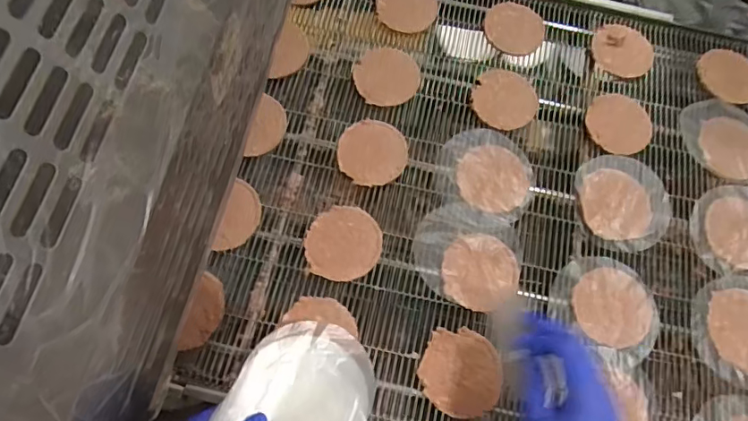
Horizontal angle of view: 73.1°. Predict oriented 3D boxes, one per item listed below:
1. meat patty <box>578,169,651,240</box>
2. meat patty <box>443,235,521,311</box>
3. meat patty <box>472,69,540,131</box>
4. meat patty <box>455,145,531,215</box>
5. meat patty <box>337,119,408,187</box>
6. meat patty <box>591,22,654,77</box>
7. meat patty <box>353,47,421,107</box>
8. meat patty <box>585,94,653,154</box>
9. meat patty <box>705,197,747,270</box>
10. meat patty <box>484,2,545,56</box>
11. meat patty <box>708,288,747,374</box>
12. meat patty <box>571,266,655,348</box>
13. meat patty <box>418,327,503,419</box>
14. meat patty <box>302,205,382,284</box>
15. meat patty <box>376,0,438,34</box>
[{"bbox_3d":[0.290,-0.008,0.604,0.081,0.004,0.087,-3,69,-4],"label":"meat patty"},{"bbox_3d":[0.118,0.068,0.564,0.086,0.006,0.081,1,68,-2],"label":"meat patty"},{"bbox_3d":[0.170,-0.143,0.651,0.082,0.004,0.088,1,68,-2],"label":"meat patty"},{"bbox_3d":[0.144,-0.039,0.607,0.083,0.004,0.085,1,68,-2],"label":"meat patty"},{"bbox_3d":[-0.002,-0.070,0.612,0.081,0.005,0.086,-6,69,-5],"label":"meat patty"},{"bbox_3d":[0.341,-0.219,0.688,0.082,0.006,0.083,1,68,-2],"label":"meat patty"},{"bbox_3d":[0.017,-0.173,0.650,0.082,0.004,0.086,1,68,-2],"label":"meat patty"},{"bbox_3d":[0.313,-0.111,0.645,0.080,0.004,0.088,1,68,-2],"label":"meat patty"},{"bbox_3d":[0.432,0.027,0.594,0.081,0.004,0.080,1,68,-2],"label":"meat patty"},{"bbox_3d":[0.192,-0.250,0.690,0.079,0.005,0.085,1,68,-2],"label":"meat patty"},{"bbox_3d":[0.409,0.132,0.554,0.081,0.004,0.086,1,68,-2],"label":"meat patty"},{"bbox_3d":[0.263,0.105,0.556,0.087,0.010,0.082,1,68,-2],"label":"meat patty"},{"bbox_3d":[0.091,0.167,0.524,0.080,0.010,0.084,23,69,6],"label":"meat patty"},{"bbox_3d":[-0.034,0.038,0.569,0.081,0.010,0.085,13,68,2],"label":"meat patty"},{"bbox_3d":[0.045,-0.279,0.691,0.080,0.004,0.086,-3,69,-4],"label":"meat patty"}]

